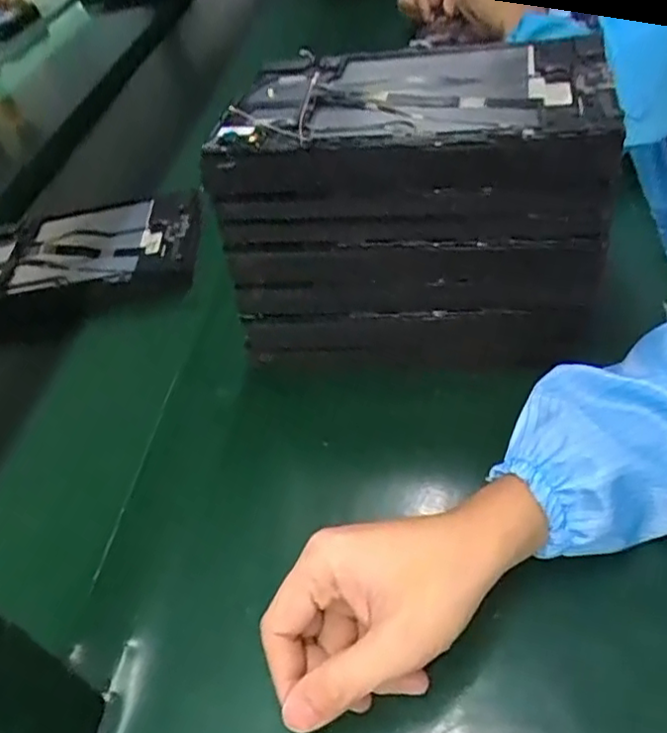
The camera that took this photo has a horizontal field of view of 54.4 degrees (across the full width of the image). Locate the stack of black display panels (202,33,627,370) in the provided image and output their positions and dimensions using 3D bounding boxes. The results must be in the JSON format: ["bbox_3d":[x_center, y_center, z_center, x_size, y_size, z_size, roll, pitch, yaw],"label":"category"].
[{"bbox_3d":[0.055,-0.116,0.467,0.239,0.166,0.151,0,48,13],"label":"stack of black display panels"}]

